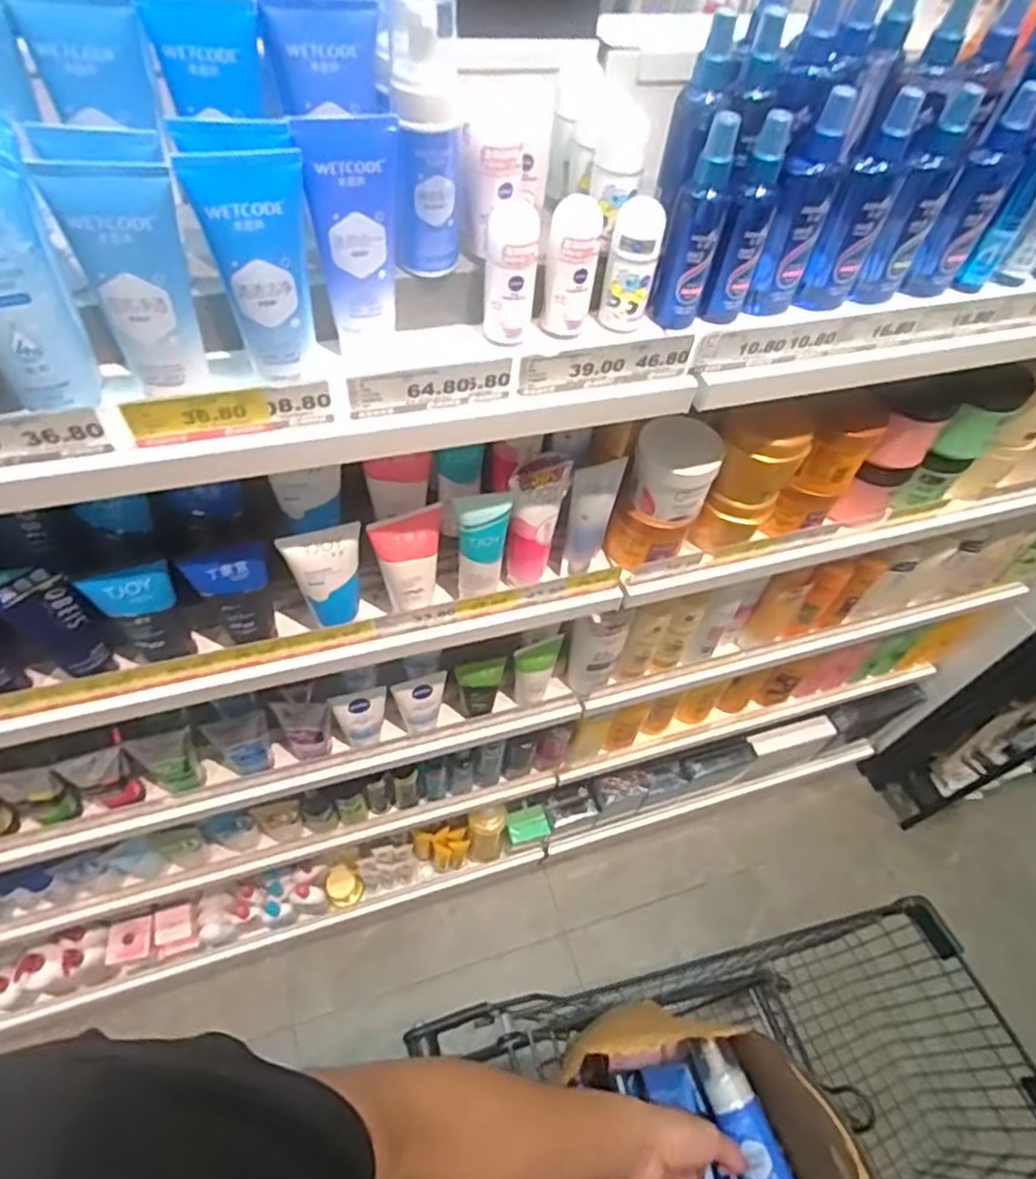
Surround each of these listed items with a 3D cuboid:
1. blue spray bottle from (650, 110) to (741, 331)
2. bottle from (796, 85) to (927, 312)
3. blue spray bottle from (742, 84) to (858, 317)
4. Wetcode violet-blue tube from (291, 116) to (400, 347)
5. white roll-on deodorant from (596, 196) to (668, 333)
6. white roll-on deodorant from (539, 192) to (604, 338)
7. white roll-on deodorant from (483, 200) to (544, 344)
[{"bbox_3d":[0.150,-0.302,0.568,0.044,0.158,0.035,11,53,3],"label":"blue spray bottle"},{"bbox_3d":[0.307,-0.339,0.604,0.046,0.172,0.051,28,56,15],"label":"bottle"},{"bbox_3d":[0.246,-0.325,0.589,0.045,0.174,0.050,24,55,12],"label":"blue spray bottle"},{"bbox_3d":[-0.113,-0.244,0.488,0.059,0.159,0.030,-9,55,-12],"label":"Wetcode violet-blue tube"},{"bbox_3d":[0.097,-0.275,0.581,0.041,0.100,0.036,13,53,4],"label":"white roll-on deodorant"},{"bbox_3d":[0.044,-0.263,0.564,0.040,0.100,0.042,9,53,2],"label":"white roll-on deodorant"},{"bbox_3d":[-0.006,-0.250,0.546,0.040,0.103,0.032,-1,53,-6],"label":"white roll-on deodorant"}]

